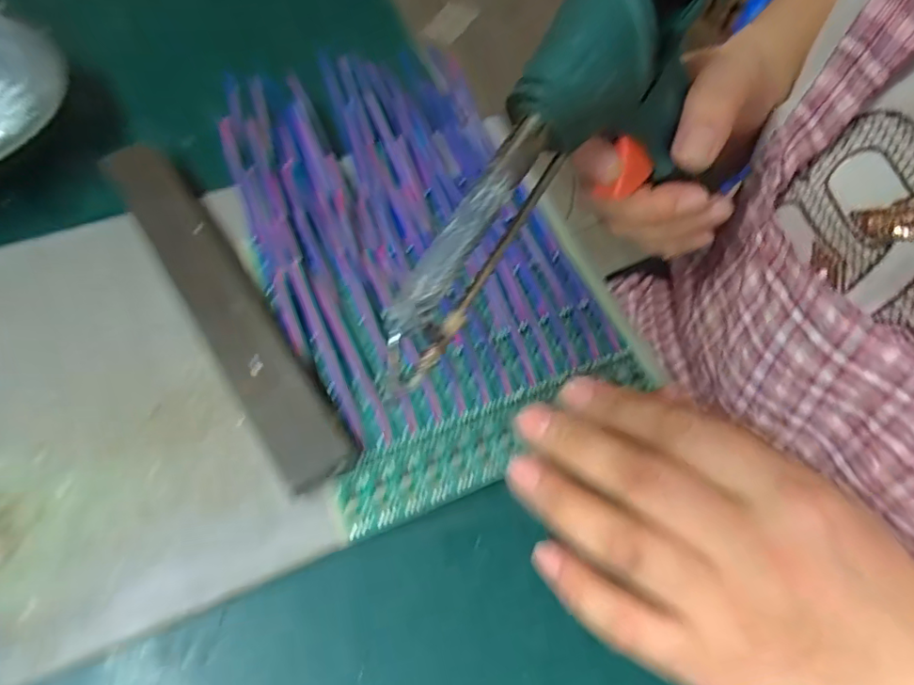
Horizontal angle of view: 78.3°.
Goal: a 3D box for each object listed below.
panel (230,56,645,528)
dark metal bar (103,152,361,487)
[{"bbox_3d":[-0.021,-0.055,0.289,0.154,0.029,0.251,-21,68,-12],"label":"panel"},{"bbox_3d":[-0.111,-0.021,0.262,0.031,0.014,0.200,-31,68,-20],"label":"dark metal bar"}]

